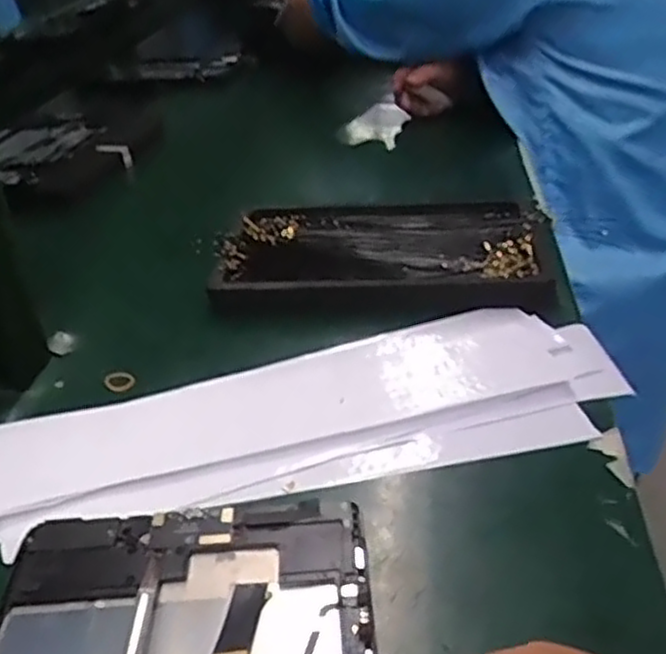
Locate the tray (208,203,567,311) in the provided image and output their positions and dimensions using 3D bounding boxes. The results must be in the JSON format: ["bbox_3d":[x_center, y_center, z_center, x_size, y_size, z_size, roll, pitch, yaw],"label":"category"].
[{"bbox_3d":[0.043,-0.061,0.582,0.244,0.022,0.155,0,31,7],"label":"tray"}]

